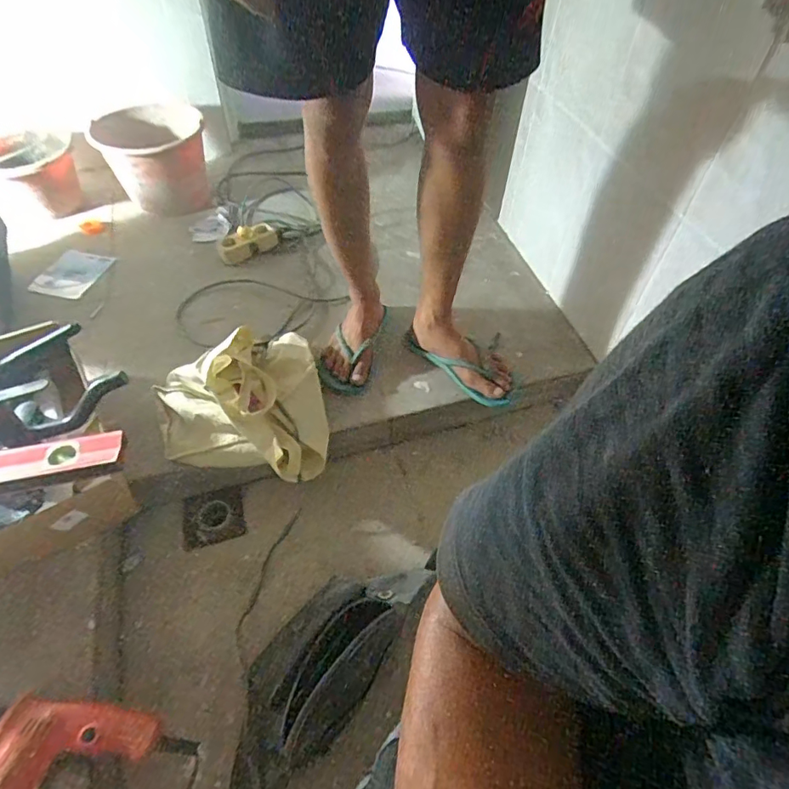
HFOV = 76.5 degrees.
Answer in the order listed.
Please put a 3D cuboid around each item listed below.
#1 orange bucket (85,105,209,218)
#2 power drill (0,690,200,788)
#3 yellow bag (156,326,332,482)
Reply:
[{"bbox_3d":[-0.622,-0.617,1.328,0.257,0.199,0.257,1,50,-1],"label":"orange bucket"},{"bbox_3d":[-0.399,0.432,0.583,0.274,0.070,0.149,-11,63,-36],"label":"power drill"},{"bbox_3d":[-0.264,-0.016,0.894,0.300,0.120,0.276,5,51,4],"label":"yellow bag"}]

